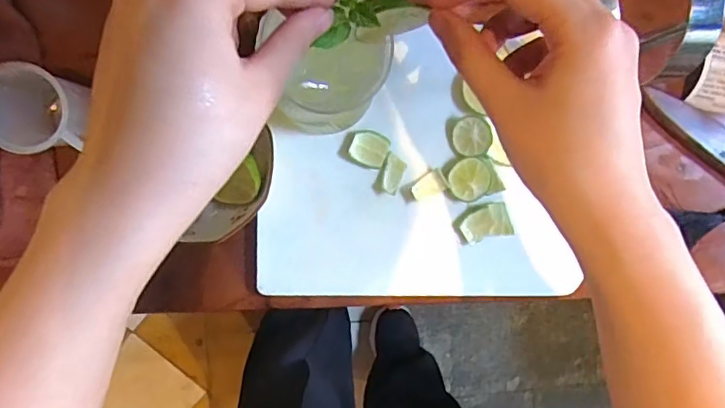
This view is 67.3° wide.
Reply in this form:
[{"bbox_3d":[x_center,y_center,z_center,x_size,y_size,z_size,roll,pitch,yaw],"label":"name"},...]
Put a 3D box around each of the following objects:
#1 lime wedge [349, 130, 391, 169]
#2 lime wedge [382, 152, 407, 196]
[{"bbox_3d":[0.005,-0.042,0.421,0.028,0.007,0.027,21,94,-8],"label":"lime wedge"},{"bbox_3d":[0.024,-0.023,0.422,0.016,0.006,0.030,16,95,-7],"label":"lime wedge"}]

